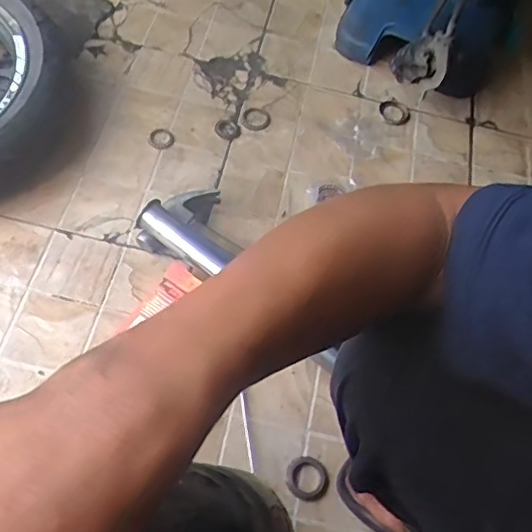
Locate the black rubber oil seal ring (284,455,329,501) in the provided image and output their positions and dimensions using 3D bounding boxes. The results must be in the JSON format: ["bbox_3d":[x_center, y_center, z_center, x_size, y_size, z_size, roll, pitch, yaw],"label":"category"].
[{"bbox_3d":[0.051,0.258,0.694,0.052,0.013,0.052,4,61,-7],"label":"black rubber oil seal ring"}]

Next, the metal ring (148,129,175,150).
[{"bbox_3d":[-0.170,-0.206,0.925,0.040,0.004,0.040,4,61,-7],"label":"metal ring"}]

